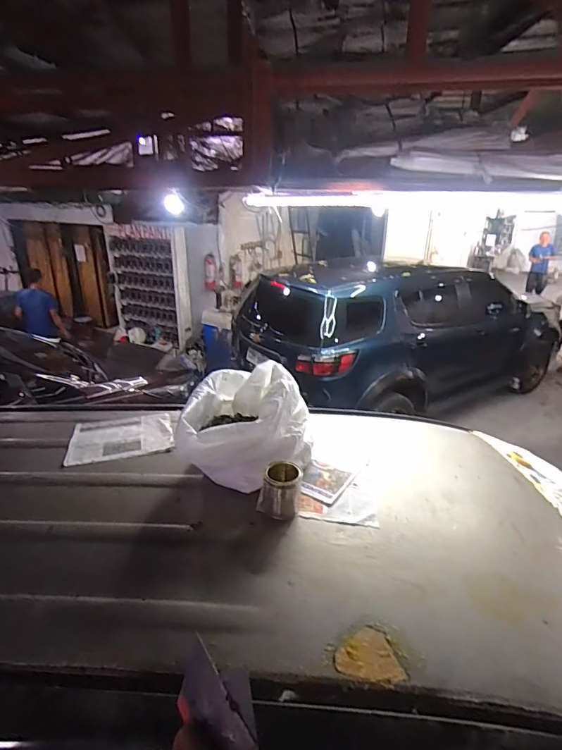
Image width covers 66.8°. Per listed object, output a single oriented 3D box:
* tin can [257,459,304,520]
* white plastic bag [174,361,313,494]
[{"bbox_3d":[-0.003,0.300,1.123,0.115,0.110,0.097,2,23,4],"label":"tin can"},{"bbox_3d":[-0.086,0.142,1.281,0.334,0.240,0.365,7,24,15],"label":"white plastic bag"}]

